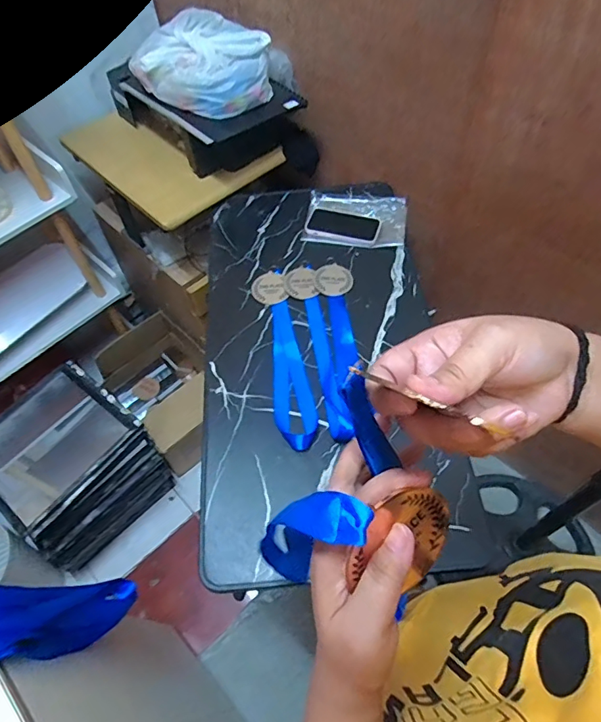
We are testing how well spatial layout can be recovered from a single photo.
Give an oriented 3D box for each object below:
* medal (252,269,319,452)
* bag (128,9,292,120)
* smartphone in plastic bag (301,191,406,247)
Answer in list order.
[{"bbox_3d":[-0.030,-0.021,0.828,0.063,0.016,0.375,-11,57,-3],"label":"medal"},{"bbox_3d":[-0.198,-0.631,1.023,0.293,0.117,0.240,19,60,16],"label":"bag"},{"bbox_3d":[0.112,-0.298,0.995,0.200,0.013,0.146,5,57,7],"label":"smartphone in plastic bag"}]

